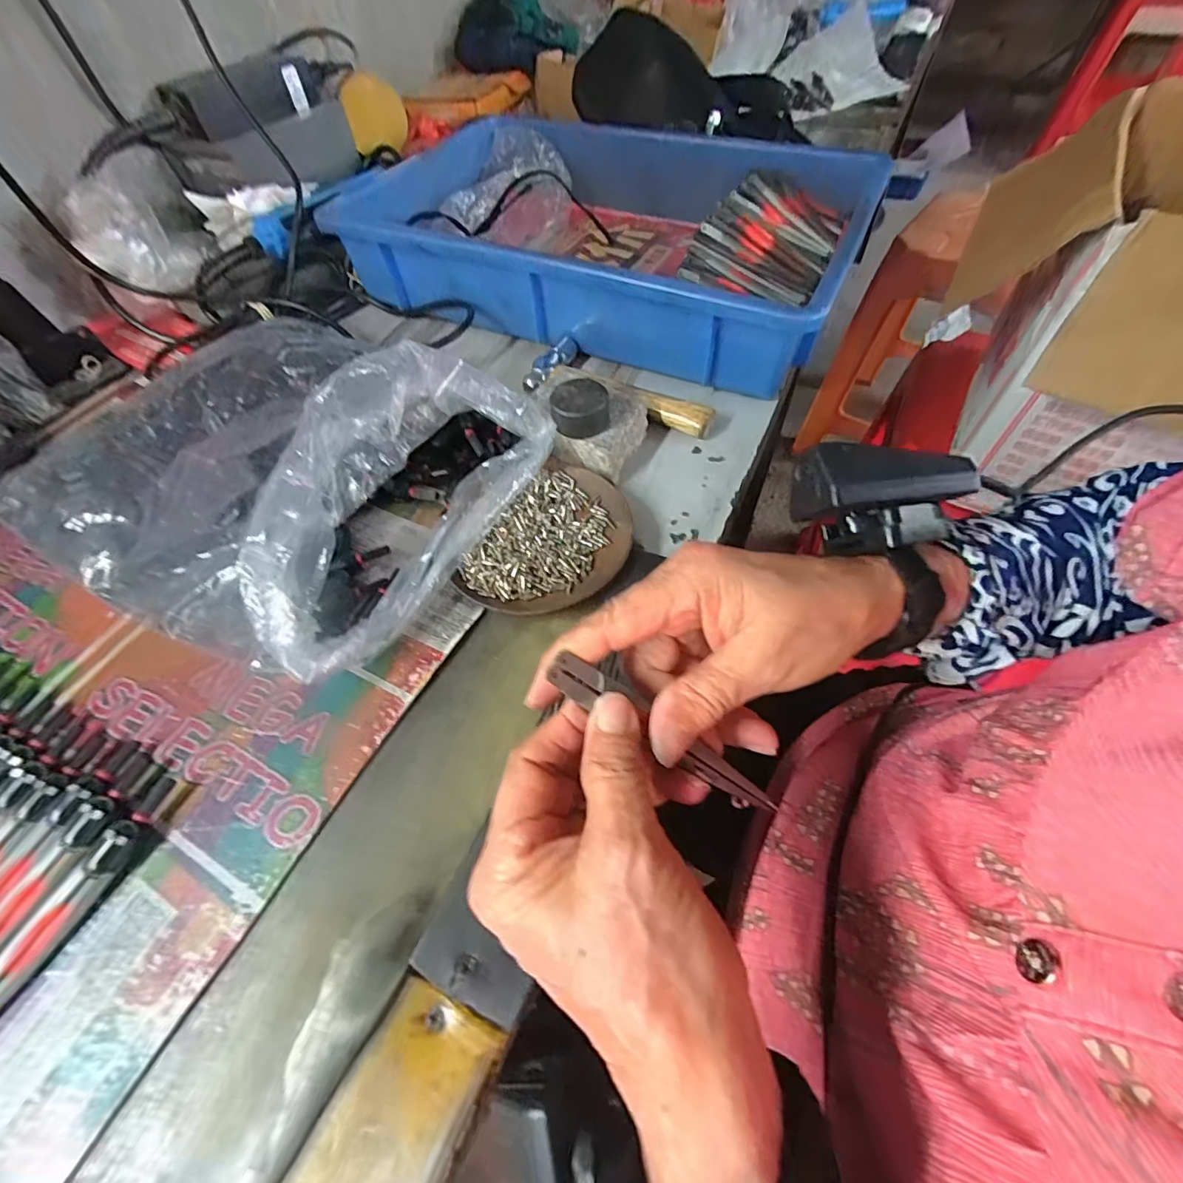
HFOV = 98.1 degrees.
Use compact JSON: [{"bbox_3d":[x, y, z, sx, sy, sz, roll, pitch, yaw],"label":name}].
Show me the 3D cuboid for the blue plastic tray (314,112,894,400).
[{"bbox_3d":[0.018,-0.340,0.480,0.430,0.084,0.308,22,62,16],"label":"blue plastic tray"}]

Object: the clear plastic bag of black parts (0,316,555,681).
[{"bbox_3d":[-0.200,-0.092,0.328,0.289,0.076,0.246,25,63,18],"label":"clear plastic bag of black parts"}]

